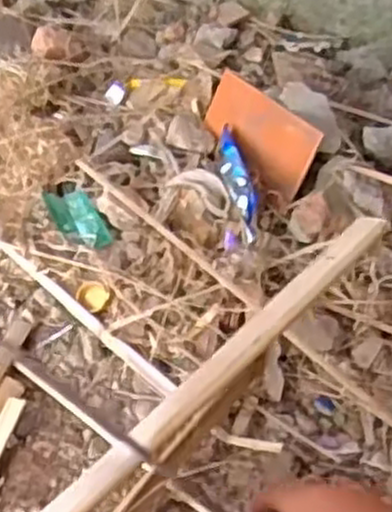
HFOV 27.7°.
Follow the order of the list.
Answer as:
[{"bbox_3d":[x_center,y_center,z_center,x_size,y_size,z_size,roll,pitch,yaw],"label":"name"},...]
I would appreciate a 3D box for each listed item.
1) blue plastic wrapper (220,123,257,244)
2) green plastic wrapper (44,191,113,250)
[{"bbox_3d":[0.055,-0.109,1.077,0.026,0.041,0.205,-7,46,-7],"label":"blue plastic wrapper"},{"bbox_3d":[-0.160,-0.051,1.069,0.056,0.020,0.113,-27,56,-22],"label":"green plastic wrapper"}]

